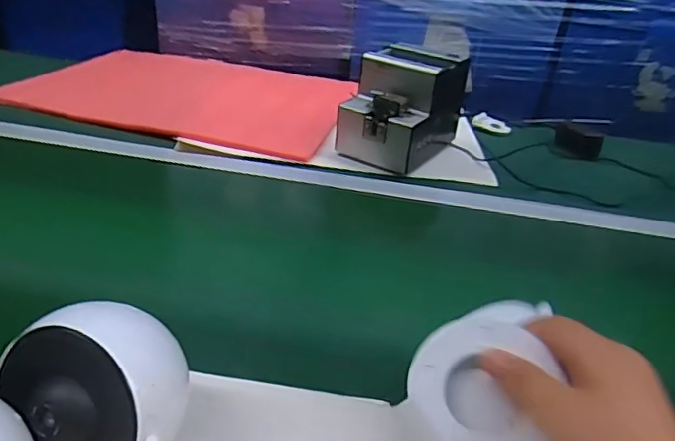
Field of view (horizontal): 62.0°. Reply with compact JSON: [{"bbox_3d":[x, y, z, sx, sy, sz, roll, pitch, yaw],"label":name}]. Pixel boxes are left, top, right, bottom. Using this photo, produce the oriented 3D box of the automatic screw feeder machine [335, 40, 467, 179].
[{"bbox_3d":[0.103,-0.178,0.875,0.127,0.152,0.182,24,35,25],"label":"automatic screw feeder machine"}]

